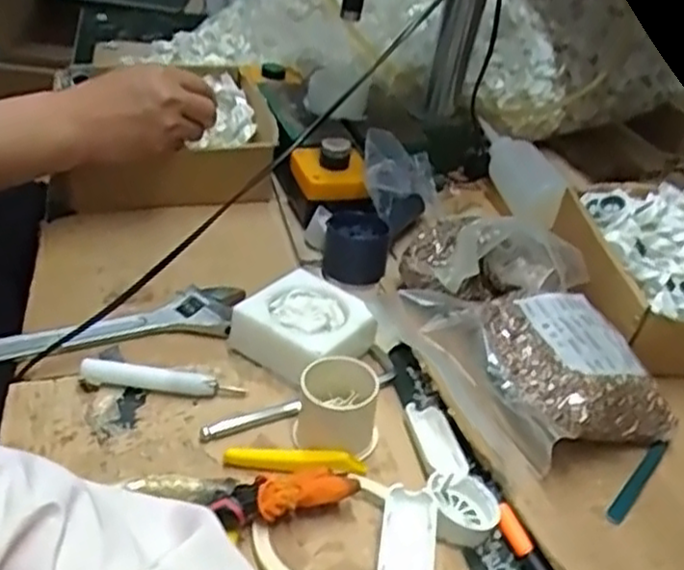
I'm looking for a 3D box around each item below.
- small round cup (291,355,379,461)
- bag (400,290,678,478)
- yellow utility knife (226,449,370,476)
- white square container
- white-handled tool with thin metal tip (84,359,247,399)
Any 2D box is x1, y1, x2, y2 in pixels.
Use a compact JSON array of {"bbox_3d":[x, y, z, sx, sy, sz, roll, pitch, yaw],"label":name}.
[{"bbox_3d":[-0.002,0.082,0.493,0.055,0.046,0.058,5,35,-3],"label":"small round cup"},{"bbox_3d":[0.140,0.058,0.556,0.139,0.054,0.165,-11,39,-24],"label":"bag"},{"bbox_3d":[-0.030,0.115,0.482,0.089,0.016,0.019,9,35,3],"label":"yellow utility knife"},{"bbox_3d":[-0.028,0.031,0.573,0.080,0.039,0.081,33,43,33],"label":"white square container"},{"bbox_3d":[-0.128,0.067,0.533,0.114,0.014,0.015,5,35,-2],"label":"white-handled tool with thin metal tip"}]

